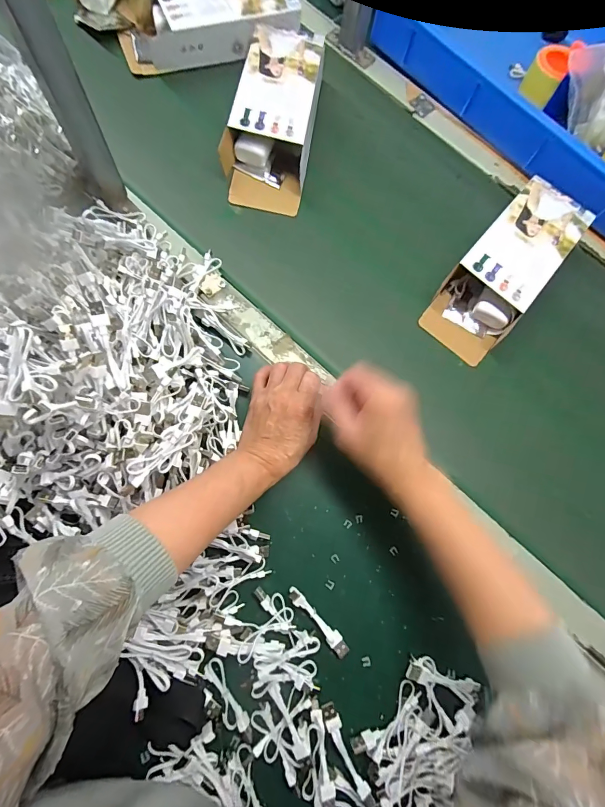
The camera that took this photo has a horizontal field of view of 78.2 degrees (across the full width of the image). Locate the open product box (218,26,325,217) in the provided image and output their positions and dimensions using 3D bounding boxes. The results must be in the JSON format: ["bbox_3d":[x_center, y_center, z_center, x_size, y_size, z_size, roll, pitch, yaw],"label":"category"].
[{"bbox_3d":[-0.038,-0.385,0.503,0.105,0.059,0.244,10,79,3],"label":"open product box"}]

